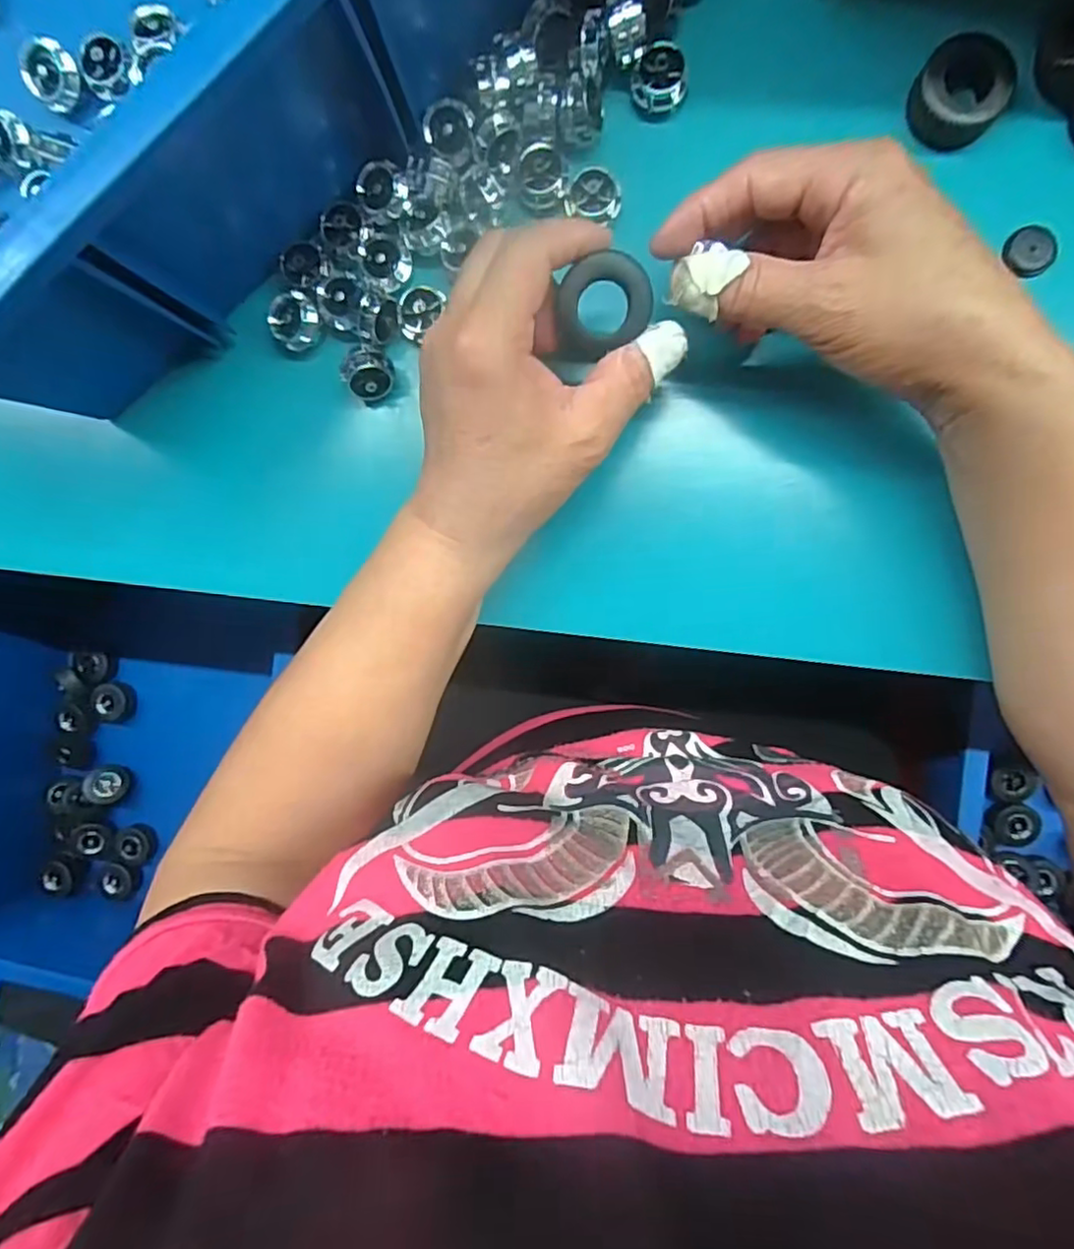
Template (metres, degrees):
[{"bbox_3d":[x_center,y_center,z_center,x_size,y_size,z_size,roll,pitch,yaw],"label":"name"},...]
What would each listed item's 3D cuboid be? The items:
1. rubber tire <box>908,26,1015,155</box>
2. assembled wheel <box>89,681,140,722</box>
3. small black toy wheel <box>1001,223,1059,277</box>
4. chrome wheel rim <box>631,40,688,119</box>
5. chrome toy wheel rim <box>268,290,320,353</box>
[{"bbox_3d":[0.183,-0.230,0.271,0.037,0.018,0.034,0,96,3],"label":"rubber tire"},{"bbox_3d":[-0.385,0.071,0.571,0.035,0.014,0.036,0,96,3],"label":"assembled wheel"},{"bbox_3d":[0.222,-0.168,0.281,0.021,0.006,0.021,0,96,3],"label":"small black toy wheel"},{"bbox_3d":[0.055,-0.245,0.283,0.024,0.011,0.023,0,96,3],"label":"chrome wheel rim"},{"bbox_3d":[-0.115,-0.145,0.303,0.023,0.016,0.025,0,96,3],"label":"chrome toy wheel rim"}]

